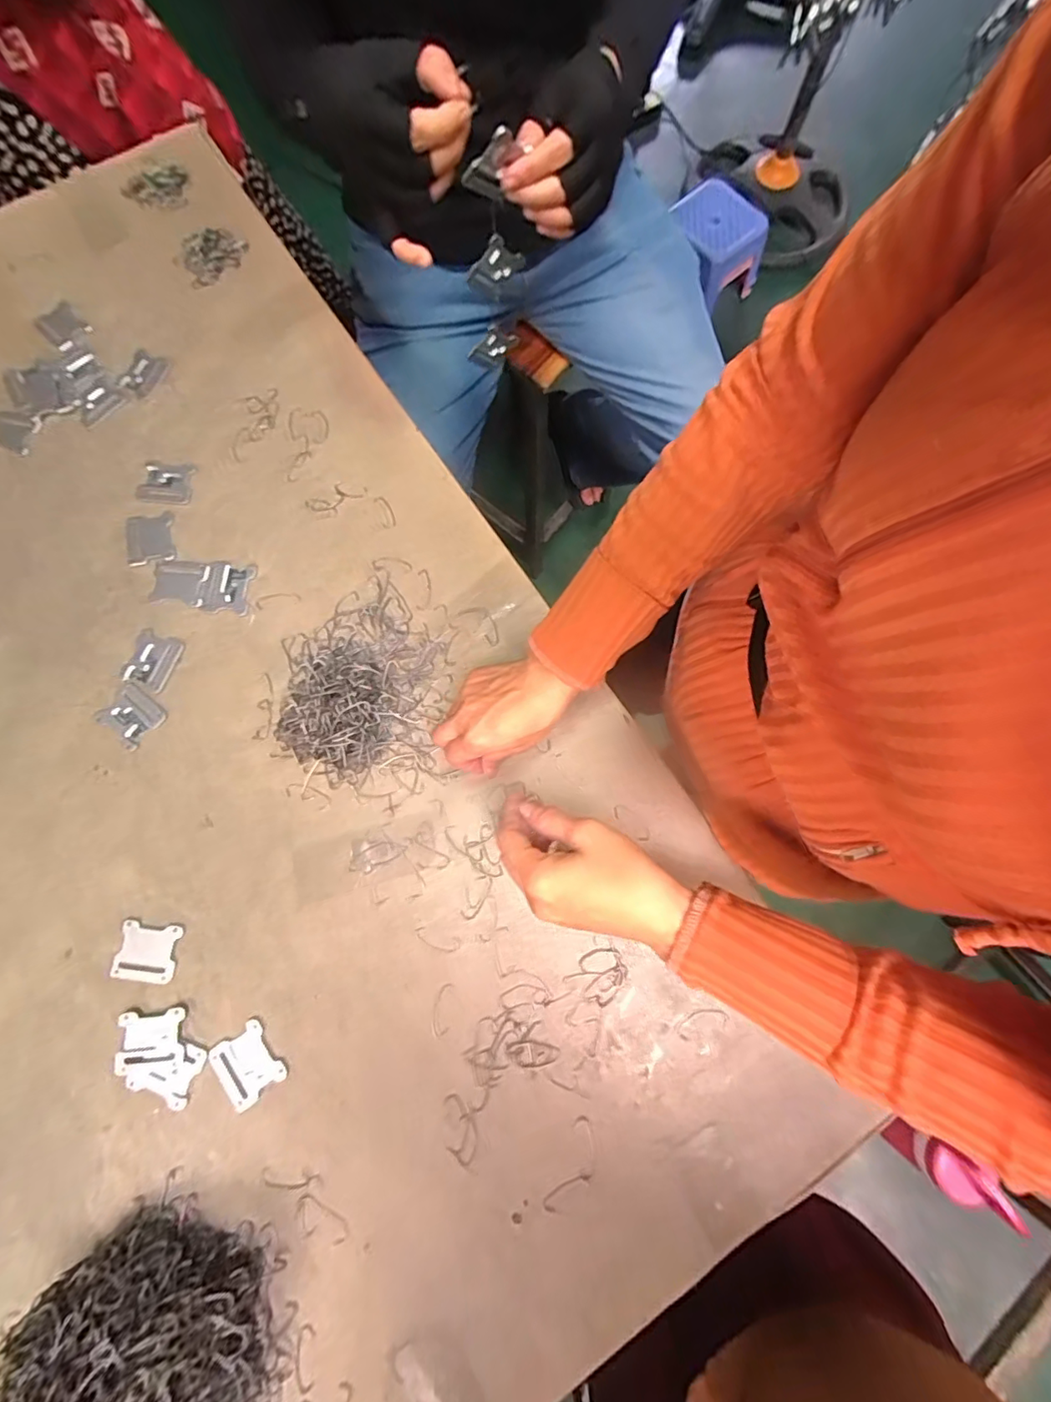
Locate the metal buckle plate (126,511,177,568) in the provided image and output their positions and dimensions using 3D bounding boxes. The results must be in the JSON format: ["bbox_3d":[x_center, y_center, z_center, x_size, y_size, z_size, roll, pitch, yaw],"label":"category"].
[{"bbox_3d":[-0.351,-0.151,0.502,0.041,0.008,0.051,-13,79,-2],"label":"metal buckle plate"}]

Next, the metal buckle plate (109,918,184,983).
[{"bbox_3d":[-0.307,0.203,0.436,0.049,0.004,0.044,6,79,2],"label":"metal buckle plate"}]

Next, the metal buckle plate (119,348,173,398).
[{"bbox_3d":[-0.385,-0.330,0.543,0.042,0.005,0.048,32,81,7],"label":"metal buckle plate"}]

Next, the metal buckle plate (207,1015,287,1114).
[{"bbox_3d":[-0.216,0.281,0.415,0.046,0.004,0.051,-37,80,-6],"label":"metal buckle plate"}]

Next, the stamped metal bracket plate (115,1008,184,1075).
[{"bbox_3d":[-0.293,0.263,0.419,0.049,0.006,0.040,-5,79,0],"label":"stamped metal bracket plate"}]

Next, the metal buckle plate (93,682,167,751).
[{"bbox_3d":[-0.348,0.013,0.473,0.050,0.004,0.044,38,81,8],"label":"metal buckle plate"}]

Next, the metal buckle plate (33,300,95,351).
[{"bbox_3d":[-0.477,-0.386,0.551,0.055,0.004,0.040,44,82,8],"label":"metal buckle plate"}]

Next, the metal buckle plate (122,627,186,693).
[{"bbox_3d":[-0.337,-0.037,0.486,0.042,0.005,0.050,18,79,4],"label":"metal buckle plate"}]

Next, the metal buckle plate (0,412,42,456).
[{"bbox_3d":[-0.506,-0.265,0.529,0.045,0.006,0.042,14,79,3],"label":"metal buckle plate"}]

